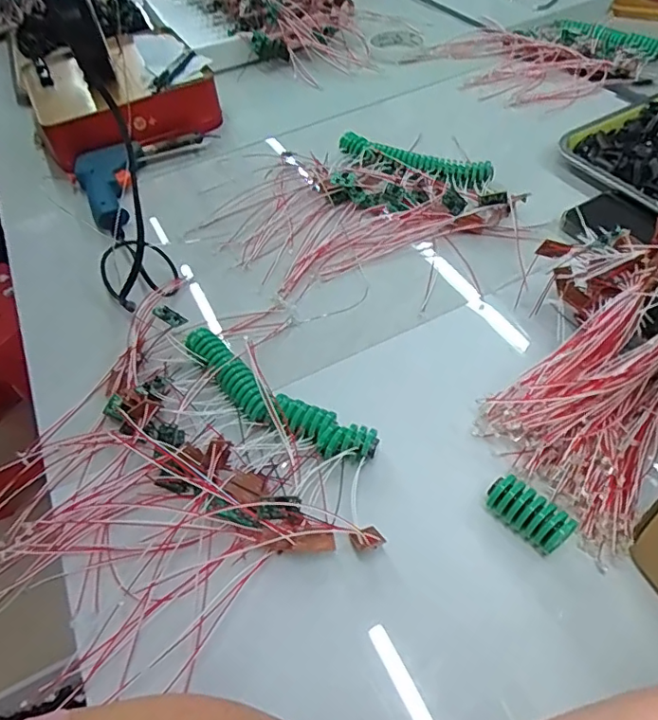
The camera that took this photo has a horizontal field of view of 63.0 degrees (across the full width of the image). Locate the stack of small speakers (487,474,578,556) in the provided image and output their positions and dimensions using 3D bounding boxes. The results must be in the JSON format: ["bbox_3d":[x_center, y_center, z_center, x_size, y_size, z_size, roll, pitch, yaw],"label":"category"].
[{"bbox_3d":[0.133,0.104,0.359,0.053,0.029,0.025,35,63,27],"label":"stack of small speakers"}]

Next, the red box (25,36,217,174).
[{"bbox_3d":[-0.286,-0.364,0.745,0.230,0.070,0.205,-23,55,-13],"label":"red box"}]

